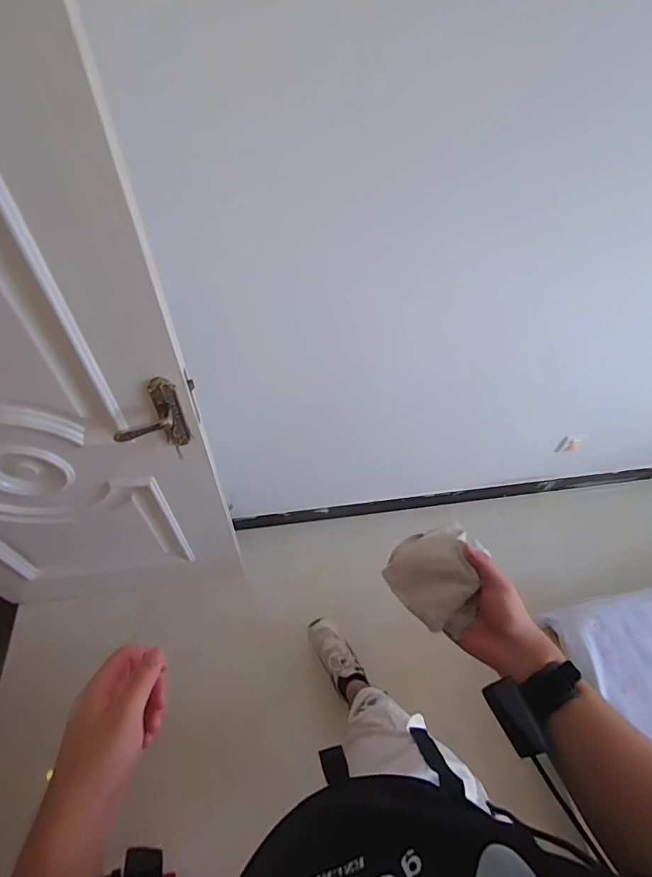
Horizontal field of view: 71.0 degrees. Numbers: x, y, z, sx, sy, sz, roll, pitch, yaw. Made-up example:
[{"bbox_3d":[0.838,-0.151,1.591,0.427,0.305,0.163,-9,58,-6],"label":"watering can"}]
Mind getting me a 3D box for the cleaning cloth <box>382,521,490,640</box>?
[{"bbox_3d":[0.141,0.168,0.562,0.114,0.045,0.113,-44,75,5],"label":"cleaning cloth"}]

